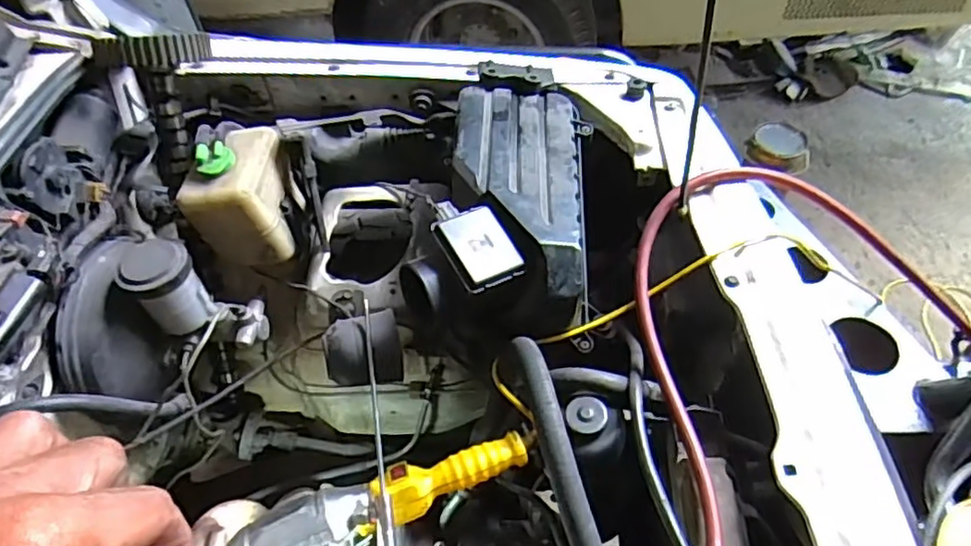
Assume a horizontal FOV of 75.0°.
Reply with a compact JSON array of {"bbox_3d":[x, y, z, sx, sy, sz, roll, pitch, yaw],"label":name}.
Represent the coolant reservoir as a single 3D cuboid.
[{"bbox_3d":[-0.272,-0.083,0.712,0.096,0.120,0.116,-8,52,0],"label":"coolant reservoir"}]

